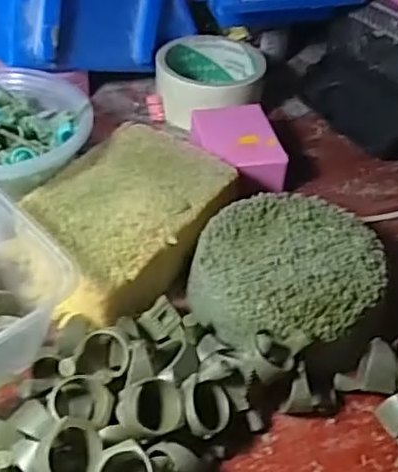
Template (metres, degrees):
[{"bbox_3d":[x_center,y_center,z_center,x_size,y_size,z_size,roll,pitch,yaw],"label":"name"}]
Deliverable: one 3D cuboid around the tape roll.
[{"bbox_3d":[0.008,-0.126,0.497,0.084,0.042,0.081,2,43,-2],"label":"tape roll"}]

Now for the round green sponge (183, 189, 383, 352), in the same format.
[{"bbox_3d":[0.048,0.024,0.338,0.097,0.044,0.096,2,43,-2],"label":"round green sponge"}]

